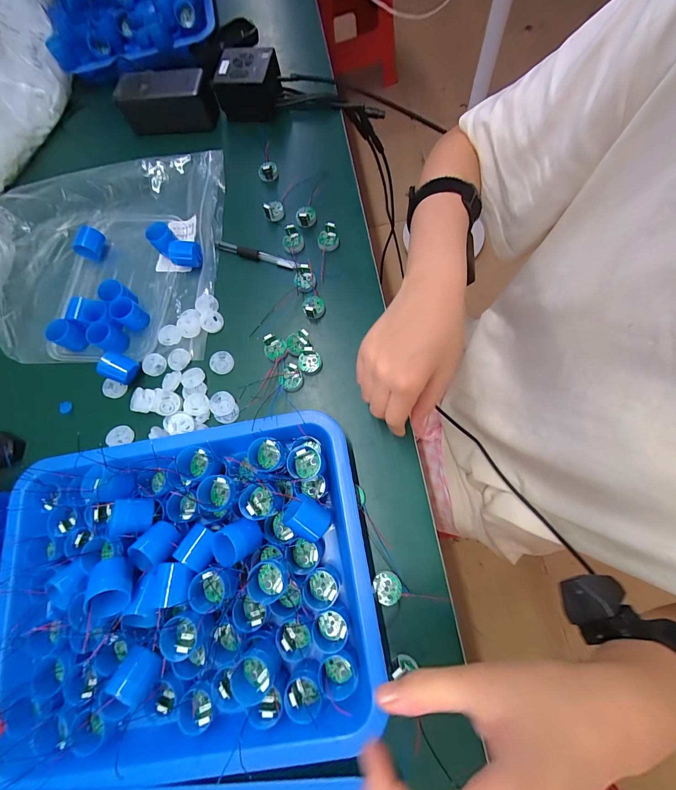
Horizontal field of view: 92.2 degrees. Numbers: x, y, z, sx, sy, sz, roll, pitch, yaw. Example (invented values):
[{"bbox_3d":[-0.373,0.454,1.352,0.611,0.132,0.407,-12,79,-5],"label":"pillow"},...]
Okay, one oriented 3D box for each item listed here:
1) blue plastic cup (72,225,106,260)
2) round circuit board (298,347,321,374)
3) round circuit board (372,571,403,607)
[{"bbox_3d":[-0.322,-0.198,0.421,0.025,0.029,0.034,11,74,8],"label":"blue plastic cup"},{"bbox_3d":[-0.031,-0.037,0.354,0.025,0.012,0.024,0,93,7],"label":"round circuit board"},{"bbox_3d":[0.044,0.169,0.286,0.024,0.004,0.025,1,63,-1],"label":"round circuit board"}]

